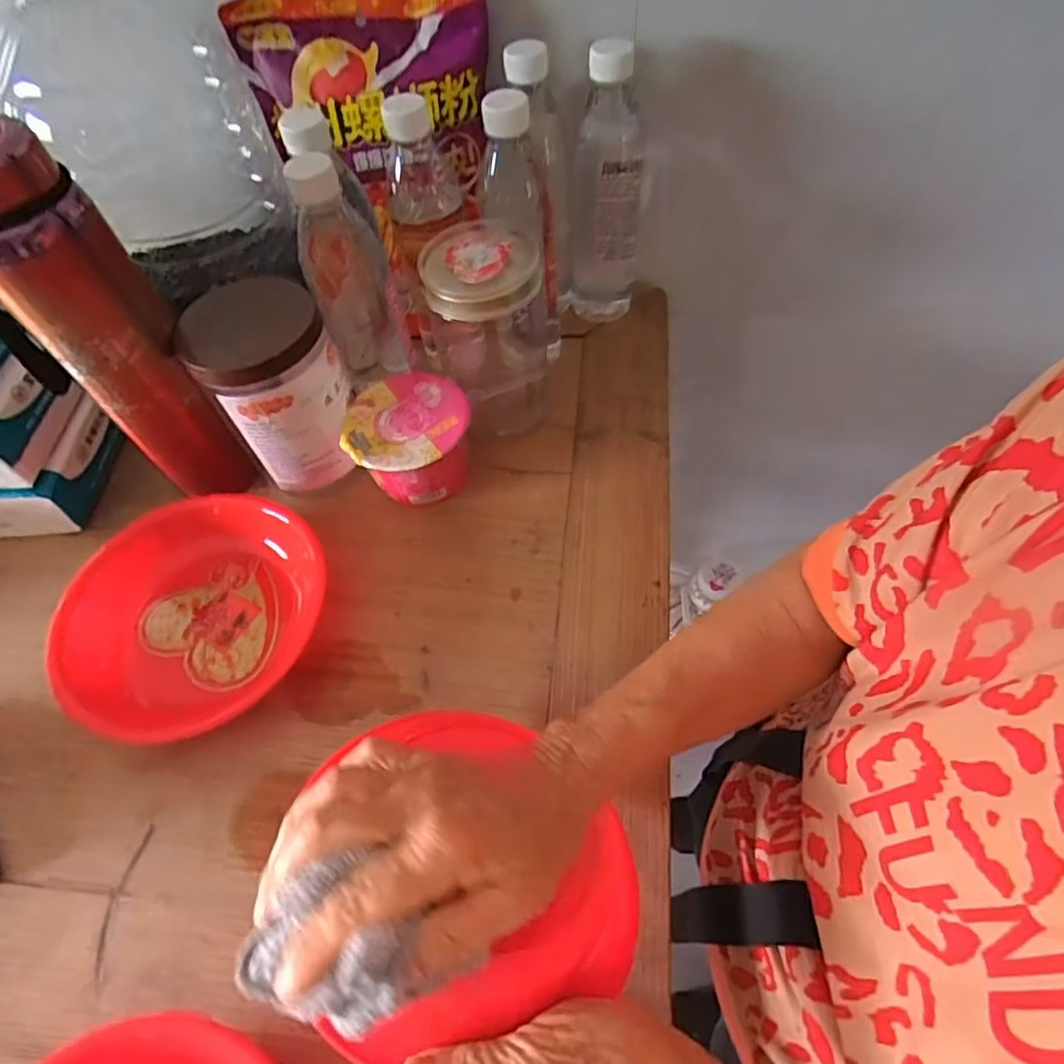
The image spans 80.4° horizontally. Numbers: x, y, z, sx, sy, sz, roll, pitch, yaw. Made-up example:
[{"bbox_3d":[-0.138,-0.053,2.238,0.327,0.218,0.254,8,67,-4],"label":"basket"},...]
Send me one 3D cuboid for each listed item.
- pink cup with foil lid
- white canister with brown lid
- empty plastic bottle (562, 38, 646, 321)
[{"bbox_3d":[-0.096,-0.073,0.517,0.095,0.069,0.097,-2,58,3],"label":"pink cup with foil lid"},{"bbox_3d":[-0.194,-0.111,0.490,0.096,0.137,0.094,-25,60,-11],"label":"white canister with brown lid"},{"bbox_3d":[0.066,-0.293,0.552,0.067,0.227,0.058,1,58,5],"label":"empty plastic bottle"}]

